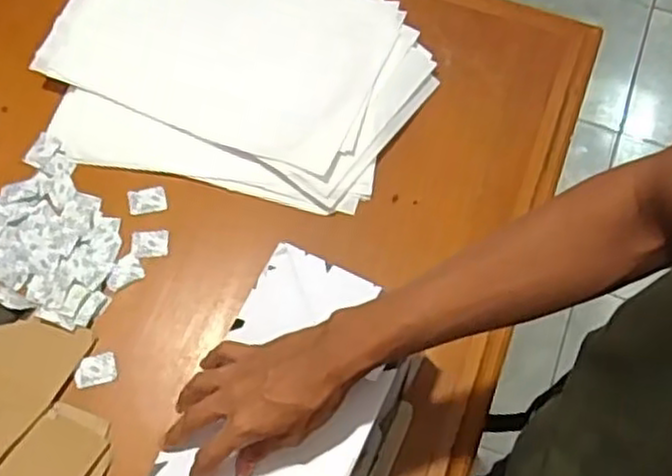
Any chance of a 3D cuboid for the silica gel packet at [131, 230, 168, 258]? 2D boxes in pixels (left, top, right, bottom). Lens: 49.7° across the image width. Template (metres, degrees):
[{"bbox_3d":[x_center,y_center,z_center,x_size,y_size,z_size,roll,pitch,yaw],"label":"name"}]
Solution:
[{"bbox_3d":[-0.198,0.005,0.774,0.038,0.004,0.030,-4,66,-3],"label":"silica gel packet"}]

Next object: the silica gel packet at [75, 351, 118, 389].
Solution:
[{"bbox_3d":[-0.239,0.130,0.719,0.041,0.004,0.030,-16,68,-8],"label":"silica gel packet"}]

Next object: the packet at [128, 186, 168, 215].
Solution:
[{"bbox_3d":[-0.206,-0.041,0.793,0.041,0.007,0.029,-7,67,-4],"label":"packet"}]

